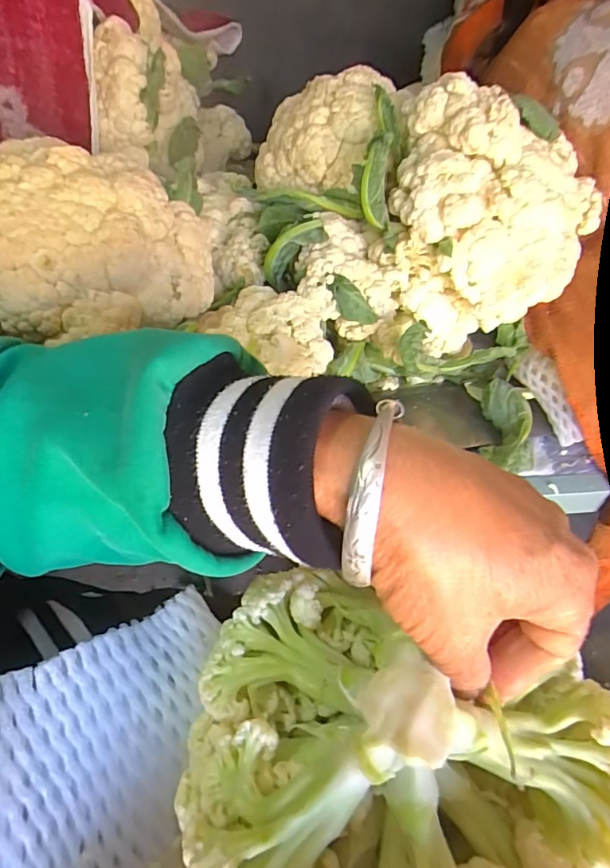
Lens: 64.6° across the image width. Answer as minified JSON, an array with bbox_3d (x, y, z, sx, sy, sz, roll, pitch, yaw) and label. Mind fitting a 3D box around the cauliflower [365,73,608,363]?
[{"bbox_3d":[0.149,-0.177,0.406,0.164,0.166,0.198,20,52,19],"label":"cauliflower"}]

